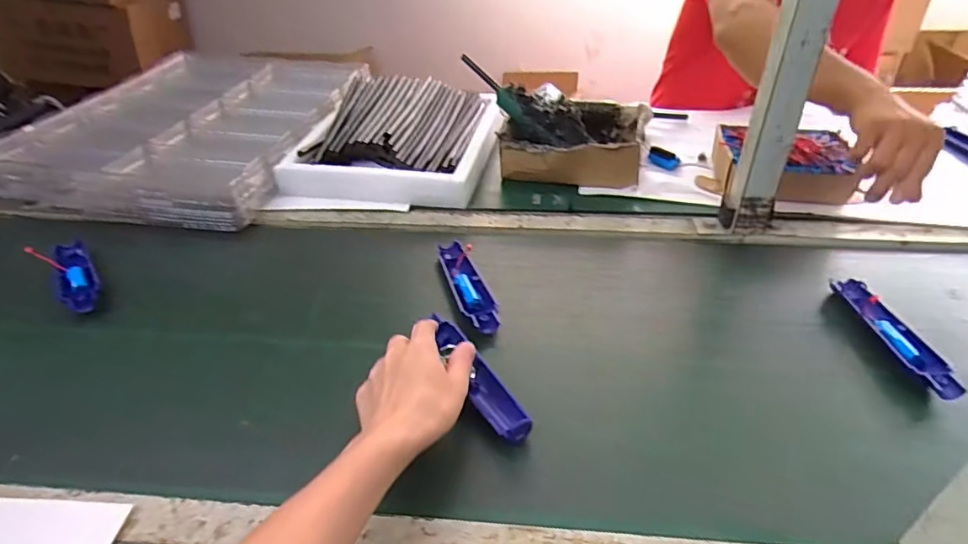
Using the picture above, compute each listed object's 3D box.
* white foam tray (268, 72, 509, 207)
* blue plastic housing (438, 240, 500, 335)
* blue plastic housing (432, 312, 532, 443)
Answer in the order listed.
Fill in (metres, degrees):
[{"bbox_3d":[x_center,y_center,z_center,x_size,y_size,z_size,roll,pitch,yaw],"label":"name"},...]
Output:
[{"bbox_3d":[-0.130,-0.225,0.908,0.289,0.067,0.372,5,37,8],"label":"white foam tray"},{"bbox_3d":[-0.018,0.013,0.617,0.042,0.013,0.167,-11,37,-13],"label":"blue plastic housing"},{"bbox_3d":[-0.007,0.095,0.507,0.032,0.025,0.153,-16,37,-20],"label":"blue plastic housing"}]

